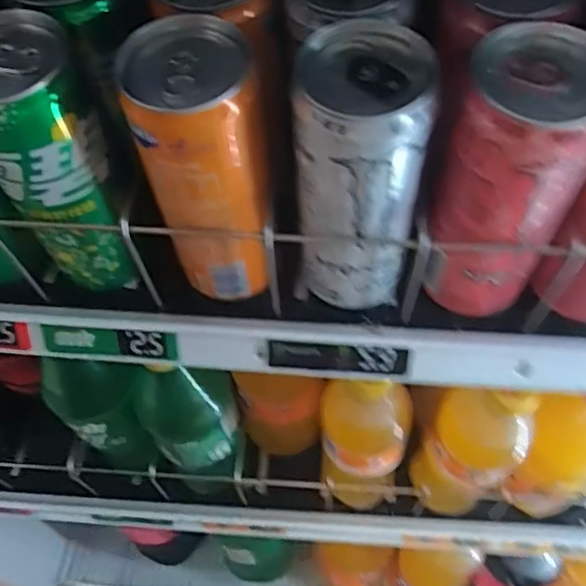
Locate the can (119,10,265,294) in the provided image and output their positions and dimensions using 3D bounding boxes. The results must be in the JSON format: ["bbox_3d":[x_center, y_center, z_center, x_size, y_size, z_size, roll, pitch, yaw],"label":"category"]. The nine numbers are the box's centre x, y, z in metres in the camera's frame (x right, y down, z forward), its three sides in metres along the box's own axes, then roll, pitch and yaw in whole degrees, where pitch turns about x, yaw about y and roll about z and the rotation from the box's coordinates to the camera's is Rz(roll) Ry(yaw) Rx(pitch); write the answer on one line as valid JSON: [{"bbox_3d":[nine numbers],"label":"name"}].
[{"bbox_3d":[-0.039,-0.049,0.290,0.051,0.137,0.051,-6,53,-2],"label":"can"}]

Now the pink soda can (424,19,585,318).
[{"bbox_3d":[0.094,-0.041,0.283,0.055,0.139,0.055,-1,53,1],"label":"pink soda can"}]

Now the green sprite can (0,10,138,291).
[{"bbox_3d":[-0.113,-0.052,0.295,0.053,0.140,0.053,-1,53,1],"label":"green sprite can"}]

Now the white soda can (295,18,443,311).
[{"bbox_3d":[0.028,-0.044,0.289,0.056,0.143,0.054,0,53,2],"label":"white soda can"}]

